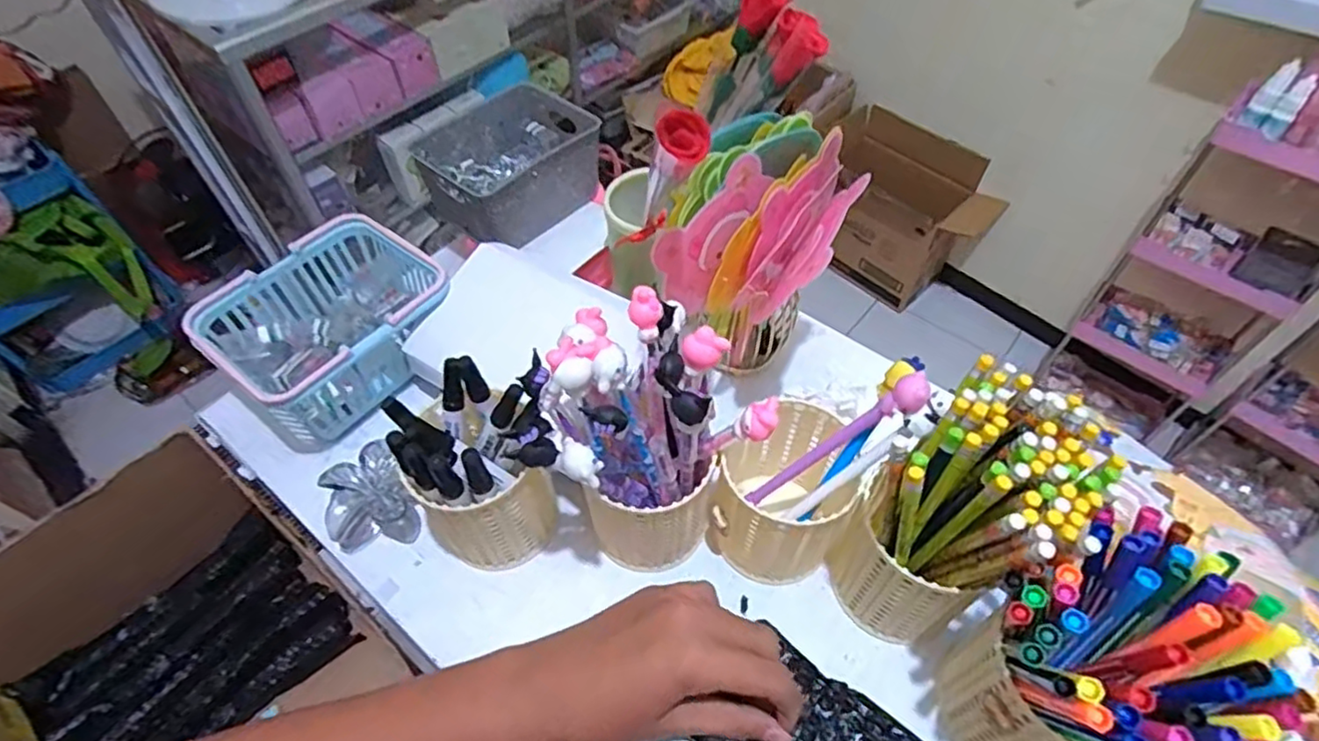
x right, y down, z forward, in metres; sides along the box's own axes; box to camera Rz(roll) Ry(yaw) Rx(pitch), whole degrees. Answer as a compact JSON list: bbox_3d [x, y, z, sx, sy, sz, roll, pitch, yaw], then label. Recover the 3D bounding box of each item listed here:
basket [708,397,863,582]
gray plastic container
[{"bbox_3d":[0.074,0.081,0.432,0.083,0.096,0.088,-12,54,-8],"label":"basket"},{"bbox_3d":[-0.132,-0.187,0.606,0.144,0.075,0.115,-39,62,-24],"label":"gray plastic container"}]

